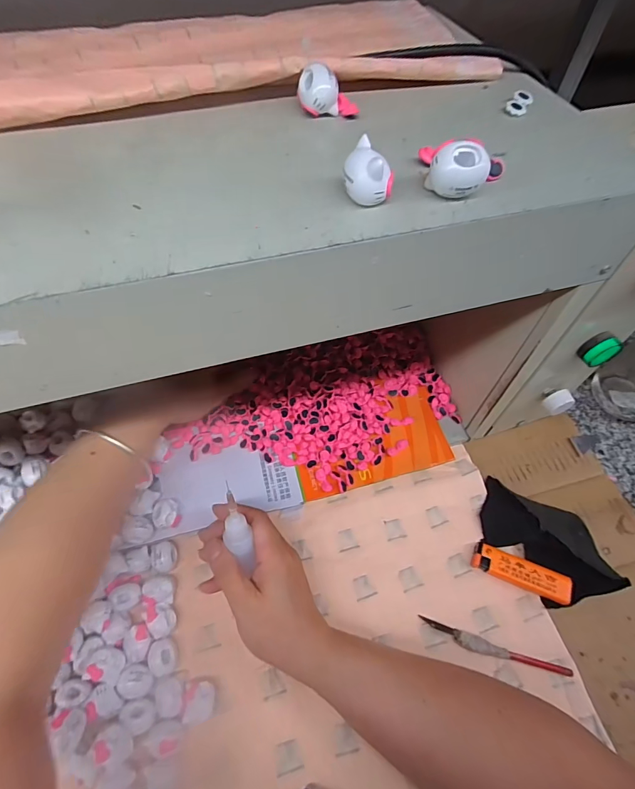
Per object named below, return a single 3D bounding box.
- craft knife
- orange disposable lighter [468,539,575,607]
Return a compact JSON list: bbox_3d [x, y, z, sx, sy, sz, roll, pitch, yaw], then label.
[{"bbox_3d":[0.144,0.208,0.324,0.118,0.010,0.012,15,61,10],"label":"craft knife"},{"bbox_3d":[0.180,0.155,0.353,0.079,0.014,0.028,22,63,13],"label":"orange disposable lighter"}]

